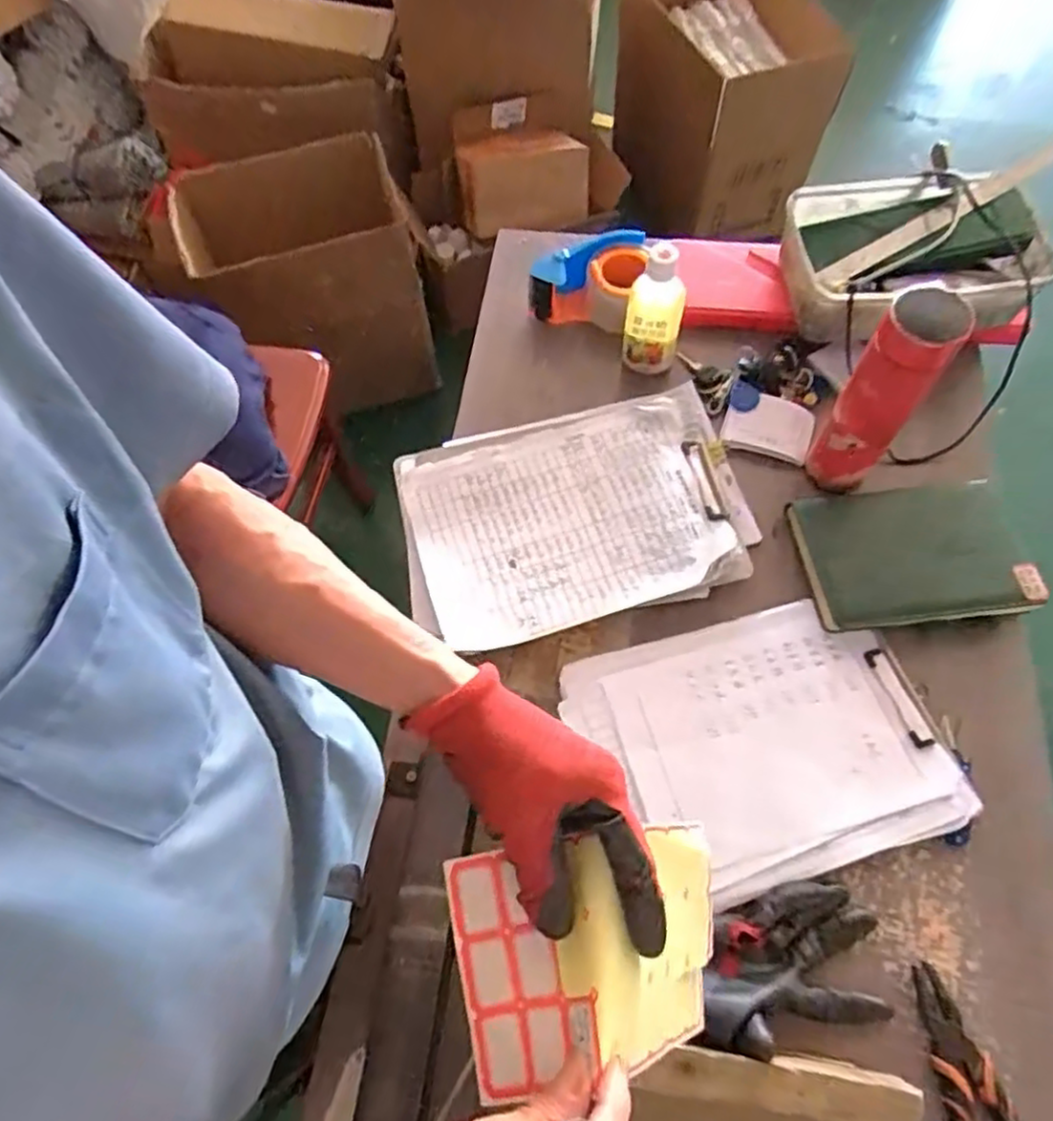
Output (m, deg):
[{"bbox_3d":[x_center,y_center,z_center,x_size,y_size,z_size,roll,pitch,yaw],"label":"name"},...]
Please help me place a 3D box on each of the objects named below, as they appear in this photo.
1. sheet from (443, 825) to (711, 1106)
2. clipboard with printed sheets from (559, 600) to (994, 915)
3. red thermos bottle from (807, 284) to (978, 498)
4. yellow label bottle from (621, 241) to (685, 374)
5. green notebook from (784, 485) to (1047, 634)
[{"bbox_3d":[0.041,0.216,0.389,0.150,0.087,0.111,-11,65,-2],"label":"sheet"},{"bbox_3d":[0.208,0.165,0.632,0.290,0.024,0.232,-16,65,-4],"label":"clipboard with printed sheets"},{"bbox_3d":[0.323,-0.145,0.645,0.064,0.218,0.059,31,70,16],"label":"red thermos bottle"},{"bbox_3d":[0.139,-0.271,0.764,0.061,0.140,0.056,8,65,7],"label":"yellow label bottle"},{"bbox_3d":[0.369,-0.008,0.680,0.193,0.026,0.144,-8,60,9],"label":"green notebook"}]

